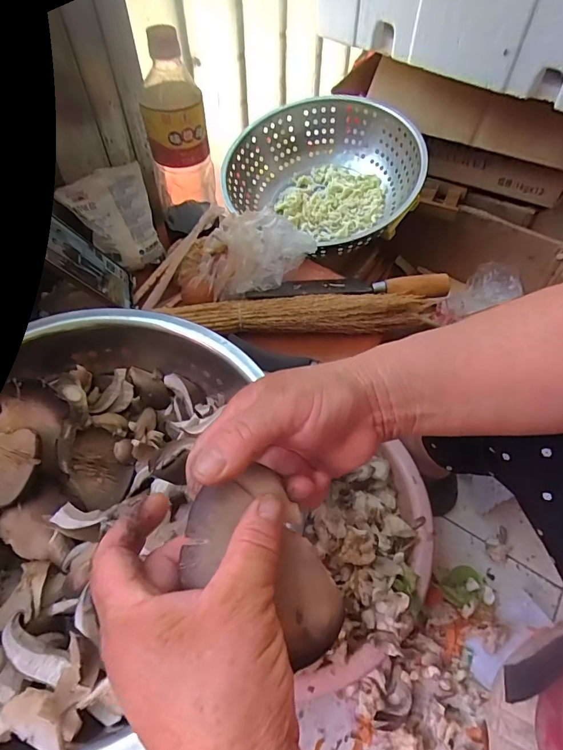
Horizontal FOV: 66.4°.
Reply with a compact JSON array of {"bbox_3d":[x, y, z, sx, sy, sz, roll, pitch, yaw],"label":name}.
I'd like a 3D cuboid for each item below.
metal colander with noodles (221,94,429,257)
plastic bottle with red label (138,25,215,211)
[{"bbox_3d":[0.073,-0.348,0.751,0.318,0.137,0.262,19,57,13],"label":"metal colander with noodles"},{"bbox_3d":[-0.130,-0.310,0.525,0.072,0.188,0.081,-10,56,-7],"label":"plastic bottle with red label"}]

